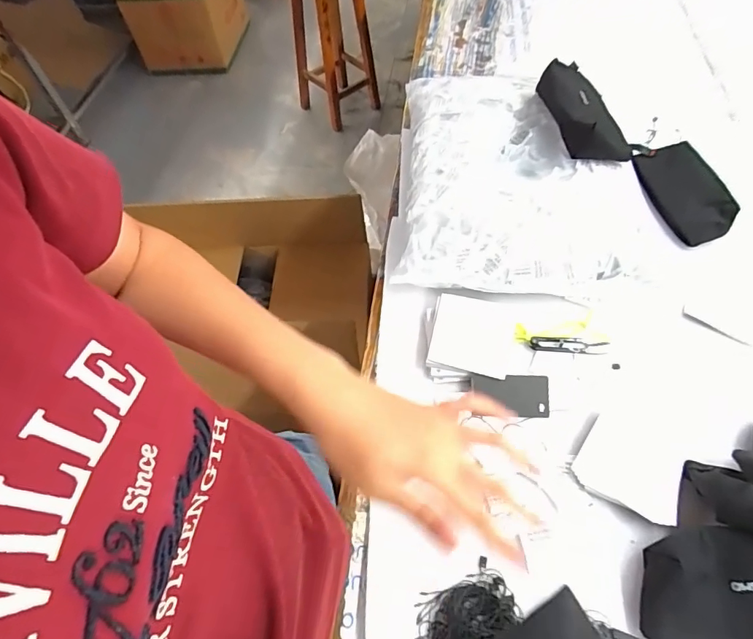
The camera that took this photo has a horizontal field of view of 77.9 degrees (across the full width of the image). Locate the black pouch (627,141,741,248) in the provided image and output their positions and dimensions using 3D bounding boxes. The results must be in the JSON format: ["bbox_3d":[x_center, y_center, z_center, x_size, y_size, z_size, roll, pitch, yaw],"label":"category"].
[{"bbox_3d":[0.476,-0.207,0.731,0.099,0.036,0.201,-6,56,0],"label":"black pouch"}]

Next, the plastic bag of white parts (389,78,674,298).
[{"bbox_3d":[0.221,-0.218,0.711,0.356,0.105,0.406,2,57,5],"label":"plastic bag of white parts"}]

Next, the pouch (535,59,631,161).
[{"bbox_3d":[0.294,-0.300,0.673,0.088,0.051,0.173,-11,56,-4],"label":"pouch"}]

